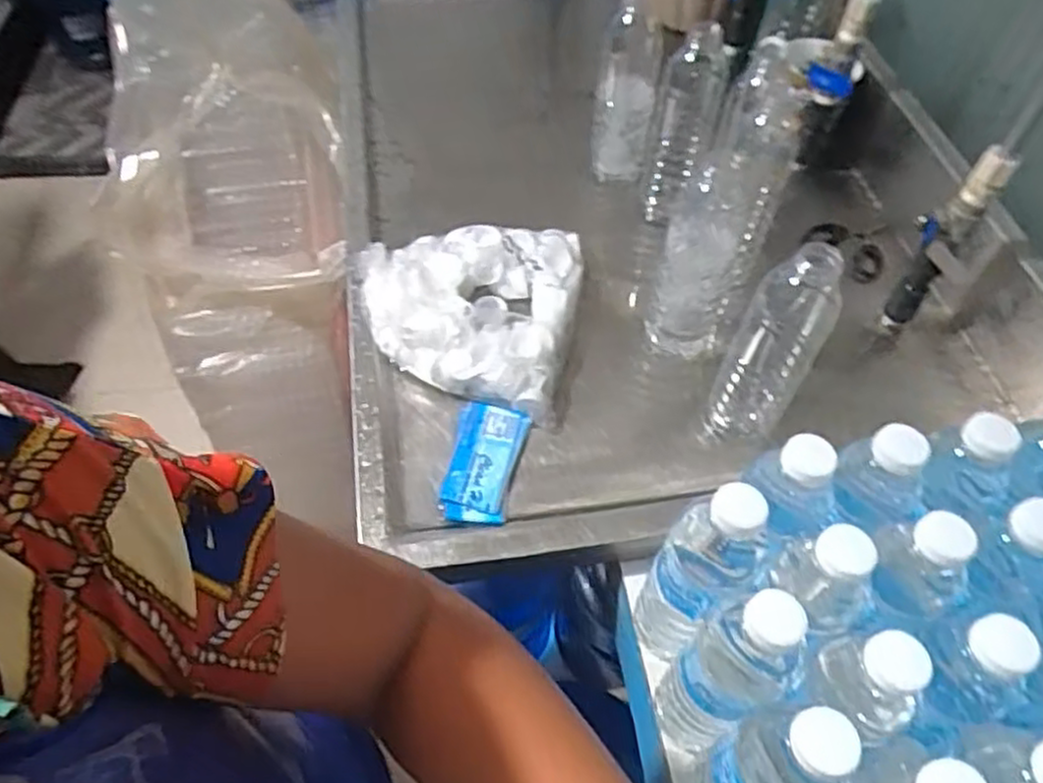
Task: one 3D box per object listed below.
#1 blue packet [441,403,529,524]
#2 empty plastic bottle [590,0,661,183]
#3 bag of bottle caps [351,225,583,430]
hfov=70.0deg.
[{"bbox_3d":[-0.031,0.059,0.627,0.057,0.018,0.107,10,54,4],"label":"blue packet"},{"bbox_3d":[0.107,-0.303,0.769,0.058,0.191,0.049,3,54,-1],"label":"empty plastic bottle"},{"bbox_3d":[-0.058,-0.079,0.709,0.211,0.056,0.206,10,54,4],"label":"bag of bottle caps"}]

